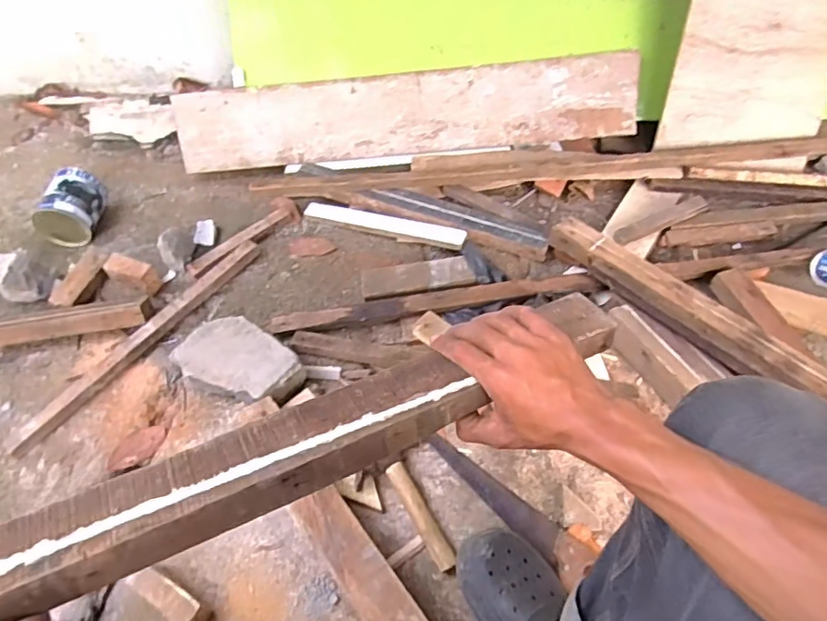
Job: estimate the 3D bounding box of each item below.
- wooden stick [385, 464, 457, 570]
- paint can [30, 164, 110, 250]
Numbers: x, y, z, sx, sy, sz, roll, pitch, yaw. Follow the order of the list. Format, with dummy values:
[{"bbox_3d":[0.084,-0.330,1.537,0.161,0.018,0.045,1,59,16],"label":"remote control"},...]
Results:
[{"bbox_3d":[0.011,0.300,0.837,0.029,0.026,0.166,-26,58,-15],"label":"wooden stick"},{"bbox_3d":[-0.732,-0.221,1.222,0.136,0.114,0.136,-1,55,1],"label":"paint can"}]

